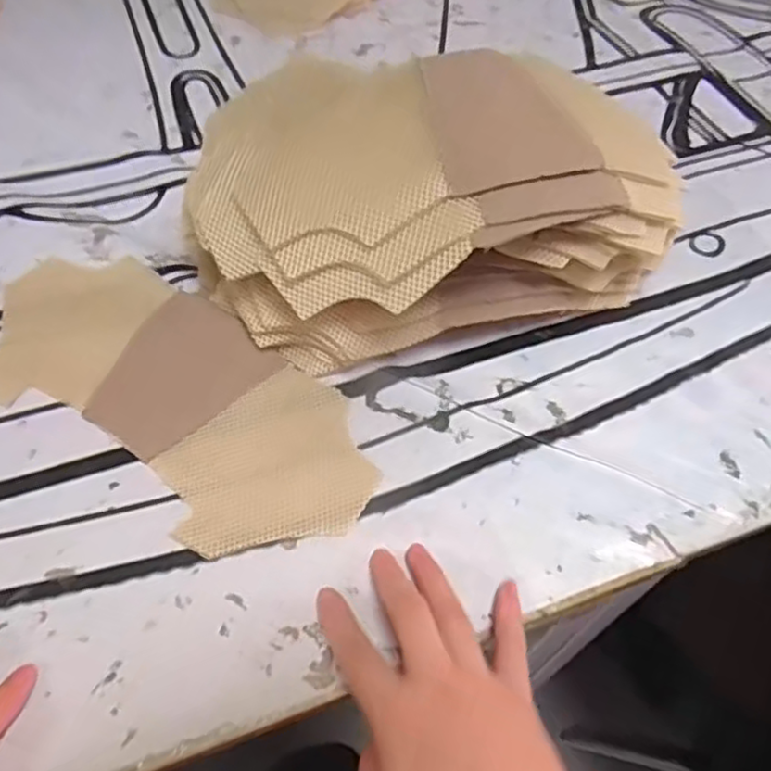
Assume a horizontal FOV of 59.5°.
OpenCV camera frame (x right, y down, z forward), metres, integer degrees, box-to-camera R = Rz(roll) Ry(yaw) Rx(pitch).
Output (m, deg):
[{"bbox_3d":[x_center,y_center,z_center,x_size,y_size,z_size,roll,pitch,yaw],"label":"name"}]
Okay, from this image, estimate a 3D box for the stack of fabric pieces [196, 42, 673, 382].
[{"bbox_3d":[0.029,-0.127,0.470,0.315,0.159,0.185,-18,59,-14],"label":"stack of fabric pieces"}]

